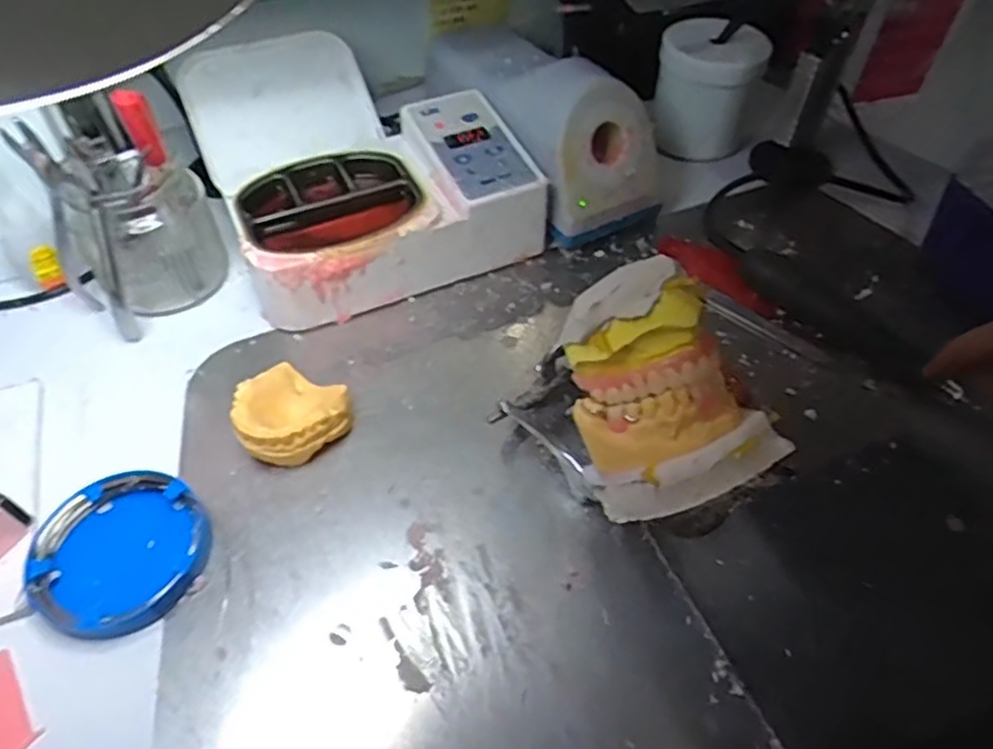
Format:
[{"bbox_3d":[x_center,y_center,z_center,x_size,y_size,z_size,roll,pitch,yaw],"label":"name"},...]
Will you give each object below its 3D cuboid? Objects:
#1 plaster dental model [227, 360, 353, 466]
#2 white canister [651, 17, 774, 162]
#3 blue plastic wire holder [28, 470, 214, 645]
[{"bbox_3d":[-0.112,0.022,0.374,0.057,0.027,0.055,28,54,21],"label":"plaster dental model"},{"bbox_3d":[0.159,-0.216,0.530,0.076,0.079,0.061,19,53,15],"label":"white canister"},{"bbox_3d":[-0.180,0.084,0.329,0.078,0.013,0.075,0,49,-1],"label":"blue plastic wire holder"}]

